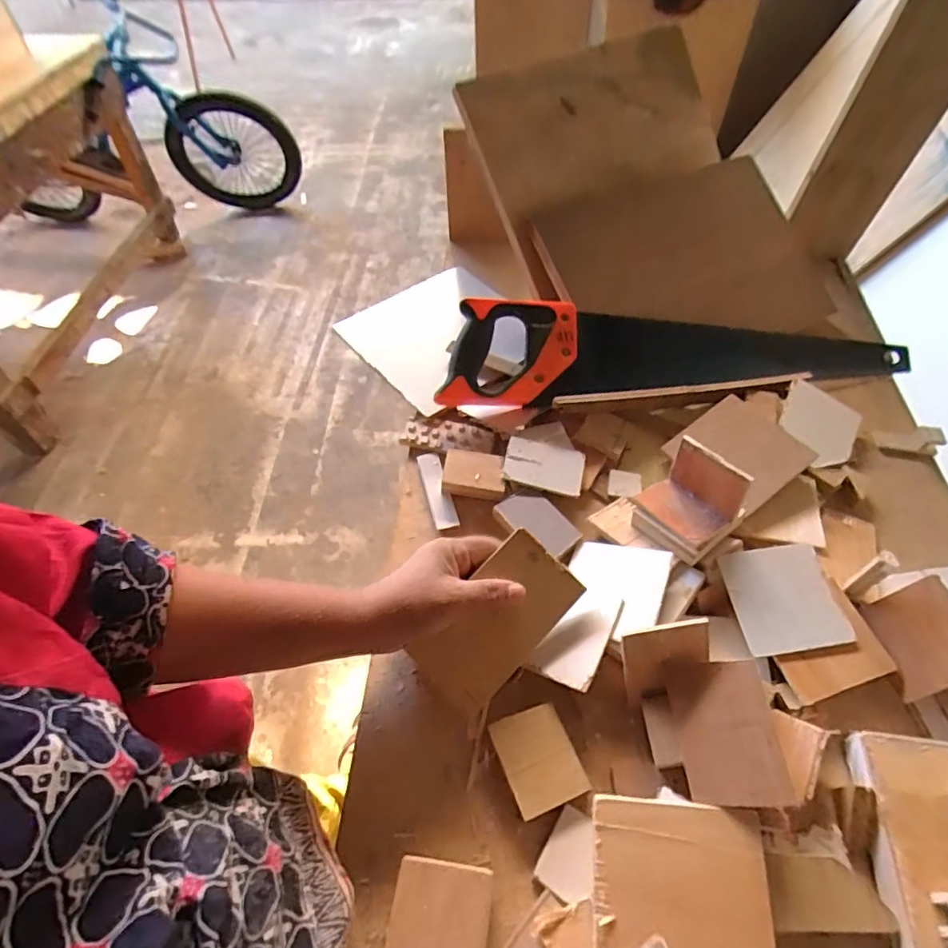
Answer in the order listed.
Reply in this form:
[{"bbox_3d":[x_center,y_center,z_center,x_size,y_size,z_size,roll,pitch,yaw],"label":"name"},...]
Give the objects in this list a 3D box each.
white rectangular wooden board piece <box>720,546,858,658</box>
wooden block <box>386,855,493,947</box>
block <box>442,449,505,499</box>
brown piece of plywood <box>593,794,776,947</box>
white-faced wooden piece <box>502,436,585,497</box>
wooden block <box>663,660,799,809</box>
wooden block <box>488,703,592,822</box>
[{"bbox_3d":[0.251,0.100,0.440,0.083,0.004,0.083,-9,62,-3],"label":"white rectangular wooden board piece"},{"bbox_3d":[-0.022,0.286,0.337,0.059,0.025,0.073,6,54,6],"label":"wooden block"},{"bbox_3d":[0.001,-0.001,0.527,0.059,0.017,0.044,6,54,6],"label":"block"},{"bbox_3d":[0.127,0.259,0.331,0.103,0.006,0.100,1,63,7],"label":"brown piece of plywood"},{"bbox_3d":[0.068,-0.008,0.529,0.075,0.007,0.051,11,64,6],"label":"white-faced wooden piece"},{"bbox_3d":[0.170,0.175,0.368,0.062,0.007,0.087,-18,60,21],"label":"wooden block"},{"bbox_3d":[0.046,0.207,0.394,0.051,0.015,0.063,-19,55,-12],"label":"wooden block"}]

